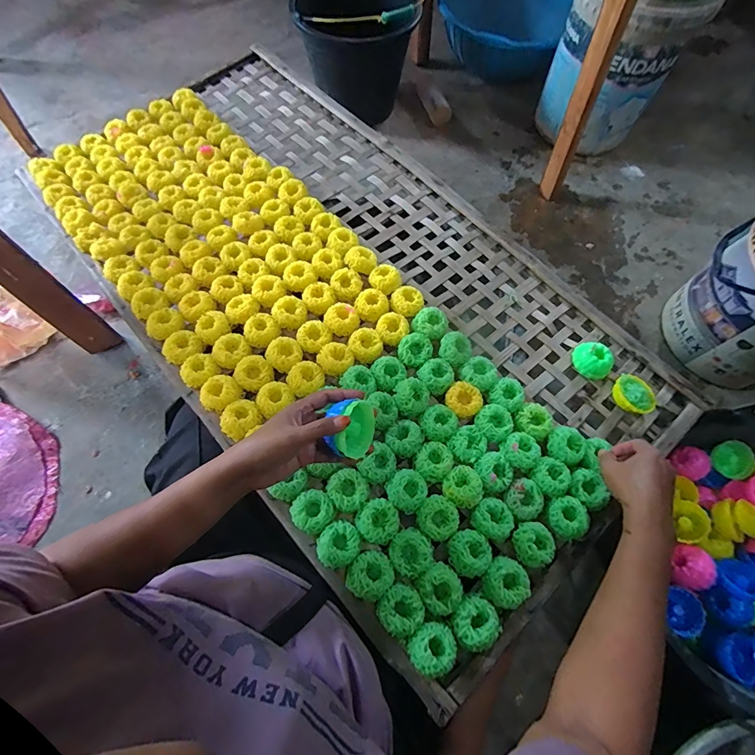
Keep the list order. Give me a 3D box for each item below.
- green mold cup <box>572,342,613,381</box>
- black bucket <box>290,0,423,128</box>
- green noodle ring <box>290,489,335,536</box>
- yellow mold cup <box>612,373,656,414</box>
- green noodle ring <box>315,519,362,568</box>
[{"bbox_3d":[0.332,-0.024,0.609,0.059,0.034,0.049,38,71,16],"label":"green mold cup"},{"bbox_3d":[-0.043,-0.880,1.074,0.312,0.262,0.312,0,65,0],"label":"black bucket"},{"bbox_3d":[-0.079,0.163,0.480,0.048,0.017,0.046,0,65,0],"label":"green noodle ring"},{"bbox_3d":[0.380,0.029,0.592,0.057,0.031,0.061,0,65,0],"label":"yellow mold cup"},{"bbox_3d":[-0.046,0.197,0.464,0.046,0.018,0.052,41,72,17],"label":"green noodle ring"}]

